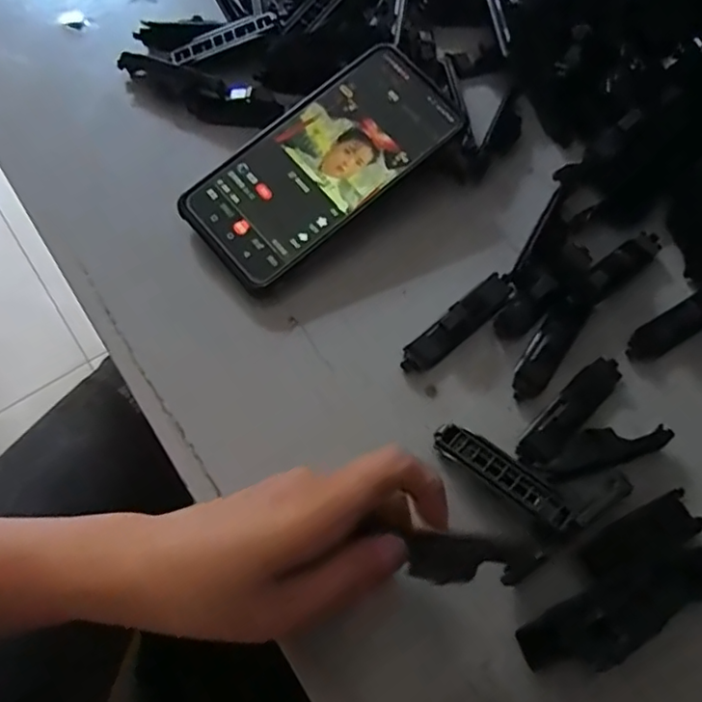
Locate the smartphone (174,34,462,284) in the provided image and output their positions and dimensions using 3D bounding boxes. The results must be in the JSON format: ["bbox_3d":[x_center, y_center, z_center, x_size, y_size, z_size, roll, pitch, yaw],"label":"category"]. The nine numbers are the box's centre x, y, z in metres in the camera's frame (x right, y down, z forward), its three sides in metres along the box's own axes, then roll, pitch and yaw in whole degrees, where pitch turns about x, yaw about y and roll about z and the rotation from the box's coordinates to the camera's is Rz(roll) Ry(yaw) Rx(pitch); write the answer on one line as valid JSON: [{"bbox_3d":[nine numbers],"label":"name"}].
[{"bbox_3d":[-0.016,-0.114,0.360,0.167,0.006,0.077,-41,81,-8],"label":"smartphone"}]

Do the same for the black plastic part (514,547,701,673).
[{"bbox_3d":[0.144,0.113,0.278,0.138,0.019,0.031,-20,69,-11],"label":"black plastic part"}]

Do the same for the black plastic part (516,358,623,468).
[{"bbox_3d":[0.118,0.032,0.322,0.080,0.012,0.019,-42,74,-18],"label":"black plastic part"}]

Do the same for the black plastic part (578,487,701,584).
[{"bbox_3d":[0.143,0.091,0.292,0.063,0.009,0.024,-24,69,-12],"label":"black plastic part"}]

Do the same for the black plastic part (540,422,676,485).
[{"bbox_3d":[0.132,0.049,0.310,0.073,0.007,0.021,-17,68,-10],"label":"black plastic part"}]

